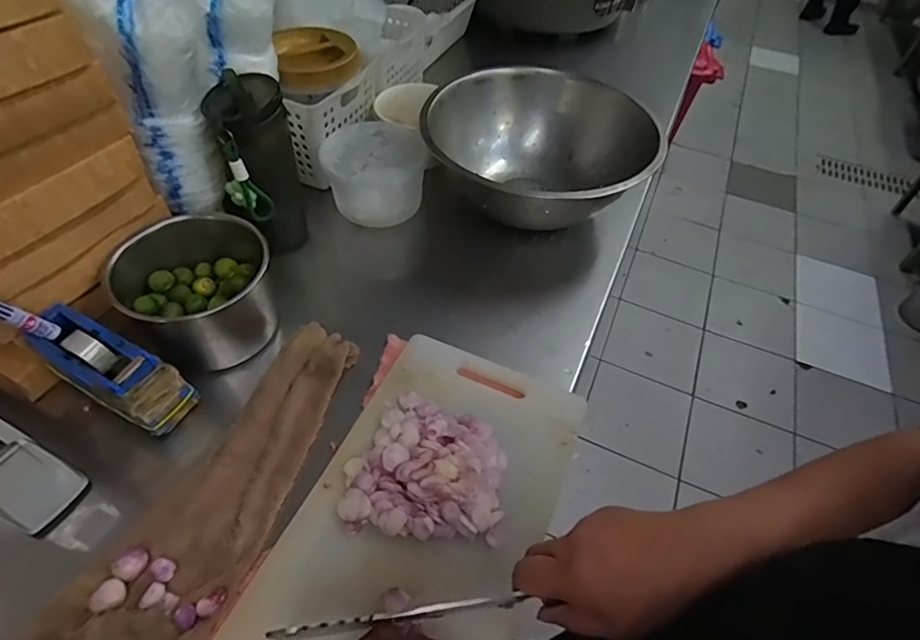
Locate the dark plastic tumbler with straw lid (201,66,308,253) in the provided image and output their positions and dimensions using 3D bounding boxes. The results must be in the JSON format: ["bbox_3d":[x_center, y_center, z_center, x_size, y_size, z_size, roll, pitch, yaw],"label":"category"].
[{"bbox_3d":[-0.238,-0.179,0.625,0.080,0.215,0.082,3,50,-3],"label":"dark plastic tumbler with straw lid"}]

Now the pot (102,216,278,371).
[{"bbox_3d":[-0.295,-0.038,0.580,0.149,0.121,0.151,3,50,-3],"label":"pot"}]

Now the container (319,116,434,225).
[{"bbox_3d":[-0.120,-0.218,0.746,0.136,0.083,0.144,5,50,-1],"label":"container"}]

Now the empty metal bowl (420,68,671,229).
[{"bbox_3d":[0.110,-0.229,0.744,0.305,0.130,0.293,3,50,-3],"label":"empty metal bowl"}]

